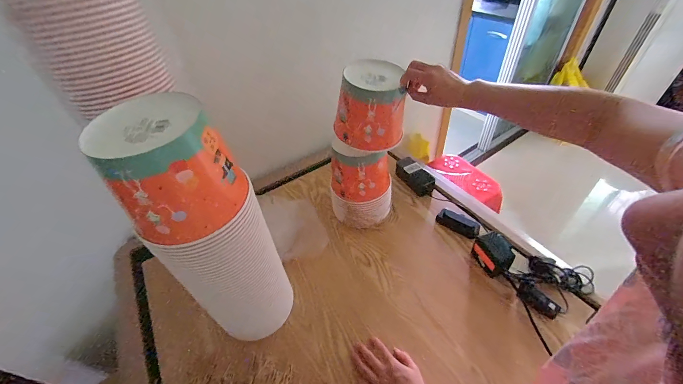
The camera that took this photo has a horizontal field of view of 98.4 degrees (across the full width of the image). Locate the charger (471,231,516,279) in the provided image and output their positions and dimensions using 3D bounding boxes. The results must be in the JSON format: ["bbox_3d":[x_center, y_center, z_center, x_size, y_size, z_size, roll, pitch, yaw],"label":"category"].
[{"bbox_3d":[0.348,0.141,0.672,0.052,0.090,0.084,-20,46,-14],"label":"charger"}]

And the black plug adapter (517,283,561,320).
[{"bbox_3d":[0.409,0.226,0.615,0.077,0.024,0.033,31,55,32],"label":"black plug adapter"}]

